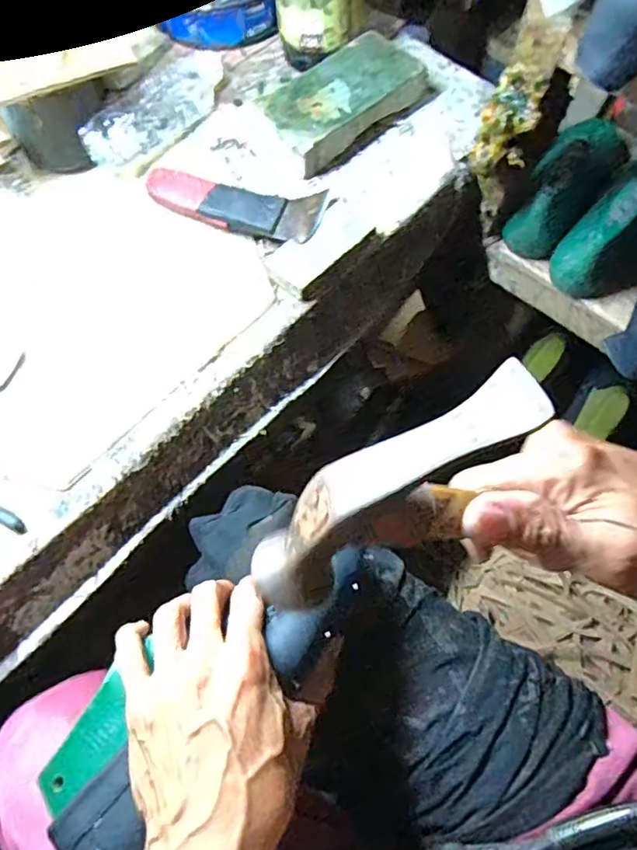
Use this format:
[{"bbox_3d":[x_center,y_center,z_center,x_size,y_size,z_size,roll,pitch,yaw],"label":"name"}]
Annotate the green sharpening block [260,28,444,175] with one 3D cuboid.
[{"bbox_3d":[0.027,-0.348,0.610,0.196,0.042,0.095,-41,73,-19],"label":"green sharpening block"}]

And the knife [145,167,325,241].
[{"bbox_3d":[-0.084,-0.219,0.561,0.175,0.024,0.064,17,65,6],"label":"knife"}]

